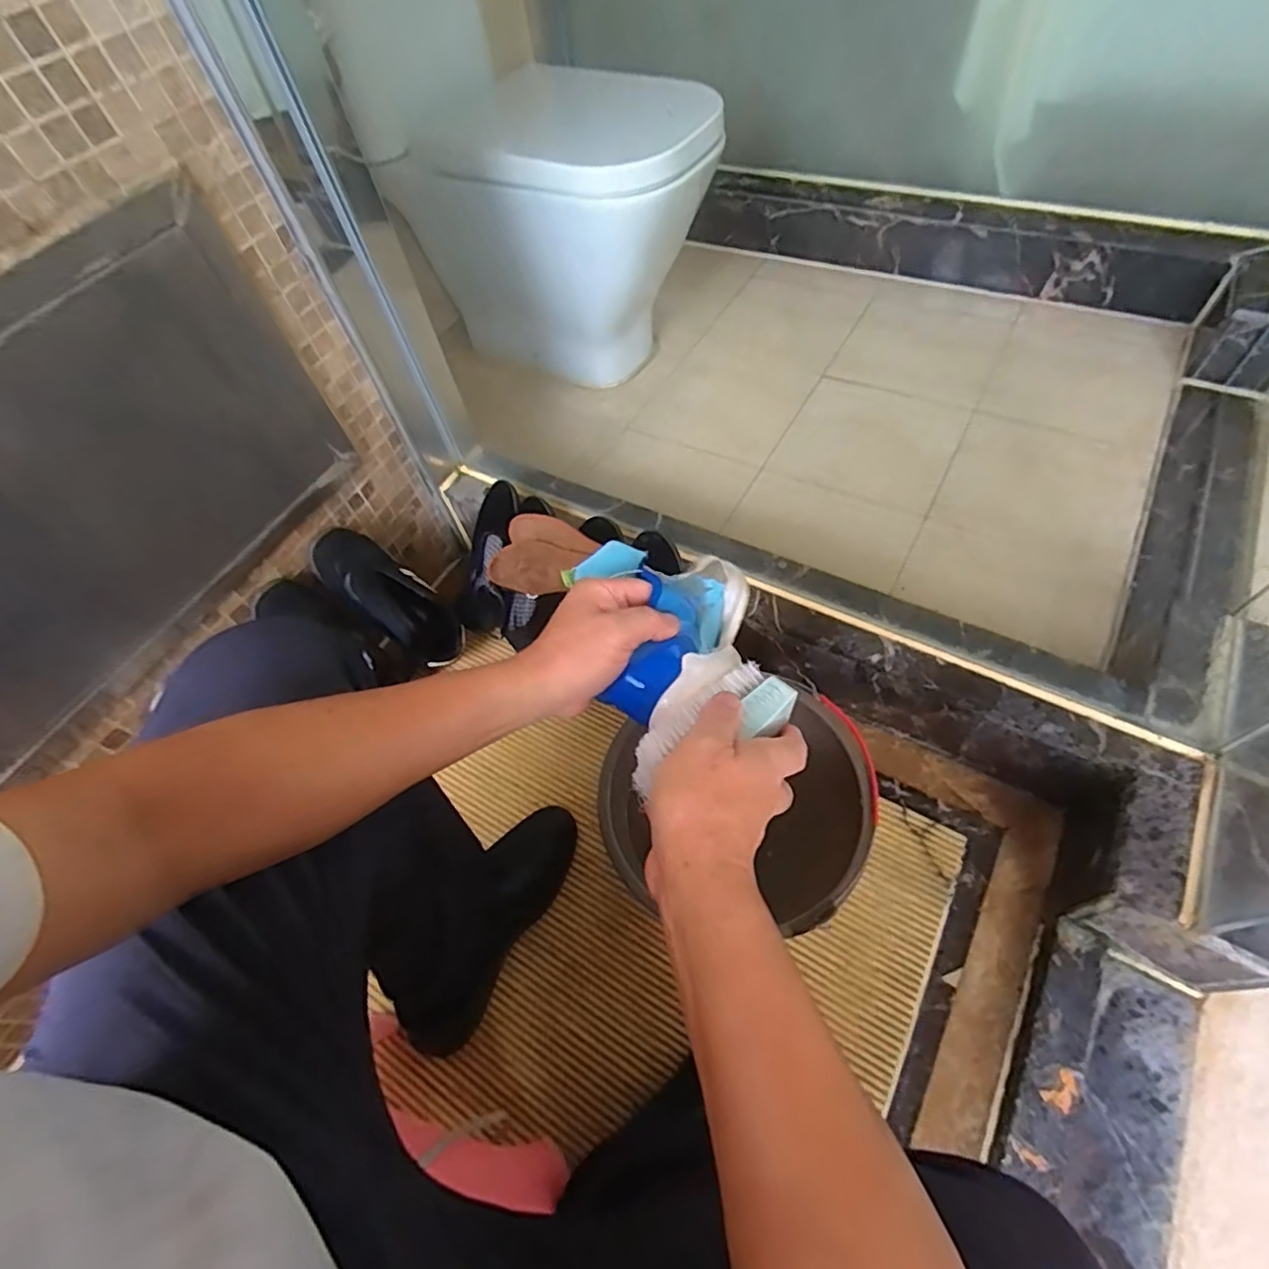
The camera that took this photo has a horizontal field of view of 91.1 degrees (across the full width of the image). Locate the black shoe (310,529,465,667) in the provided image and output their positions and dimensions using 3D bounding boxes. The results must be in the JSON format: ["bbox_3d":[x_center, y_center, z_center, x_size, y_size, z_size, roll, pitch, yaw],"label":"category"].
[{"bbox_3d":[-0.350,-0.056,0.888,0.063,0.223,0.090,-8,44,49],"label":"black shoe"}]

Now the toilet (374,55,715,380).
[{"bbox_3d":[-0.126,-0.770,1.225,0.565,0.422,0.367,-2,56,5],"label":"toilet"}]

